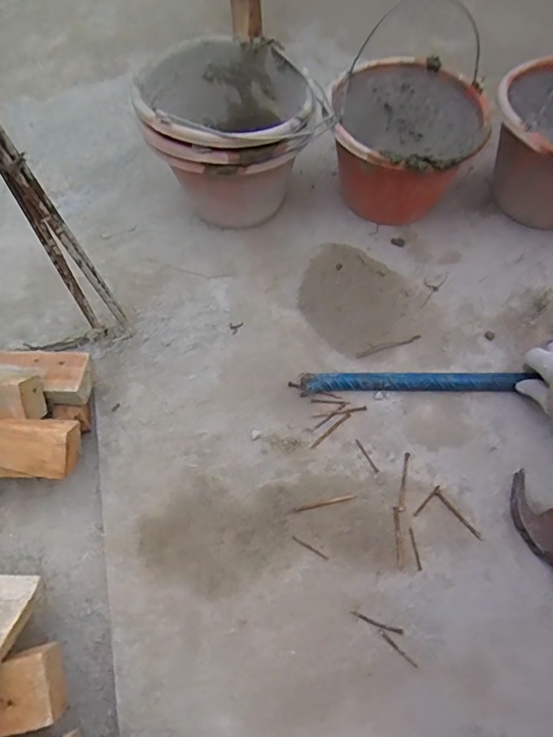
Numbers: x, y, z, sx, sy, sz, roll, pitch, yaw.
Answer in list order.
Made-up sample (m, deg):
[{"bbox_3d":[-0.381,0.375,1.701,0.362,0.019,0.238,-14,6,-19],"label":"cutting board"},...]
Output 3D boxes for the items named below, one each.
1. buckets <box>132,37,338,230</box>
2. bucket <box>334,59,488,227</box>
[{"bbox_3d":[-0.059,-0.345,0.760,0.260,0.204,0.231,-1,60,0],"label":"buckets"},{"bbox_3d":[0.195,-0.350,0.777,0.213,0.159,0.250,3,60,2],"label":"bucket"}]

